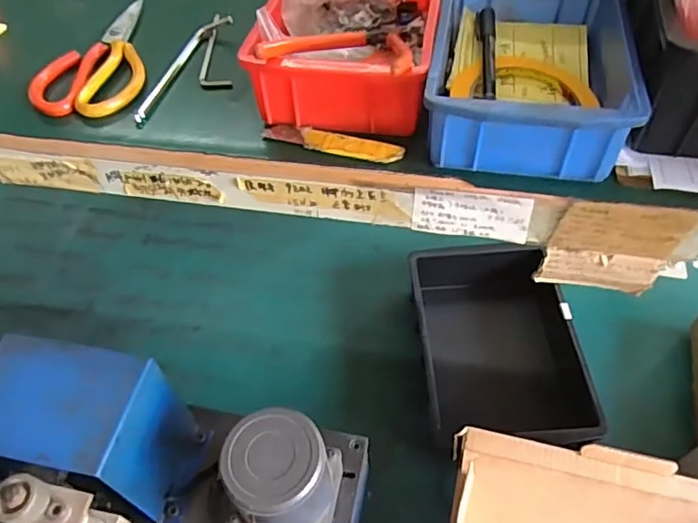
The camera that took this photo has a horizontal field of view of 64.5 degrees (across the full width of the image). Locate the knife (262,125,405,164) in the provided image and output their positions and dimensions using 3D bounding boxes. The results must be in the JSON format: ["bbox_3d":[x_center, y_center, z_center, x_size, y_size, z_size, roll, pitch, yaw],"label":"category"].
[{"bbox_3d":[-0.013,-0.087,0.405,0.107,0.005,0.020,15,55,14],"label":"knife"}]

